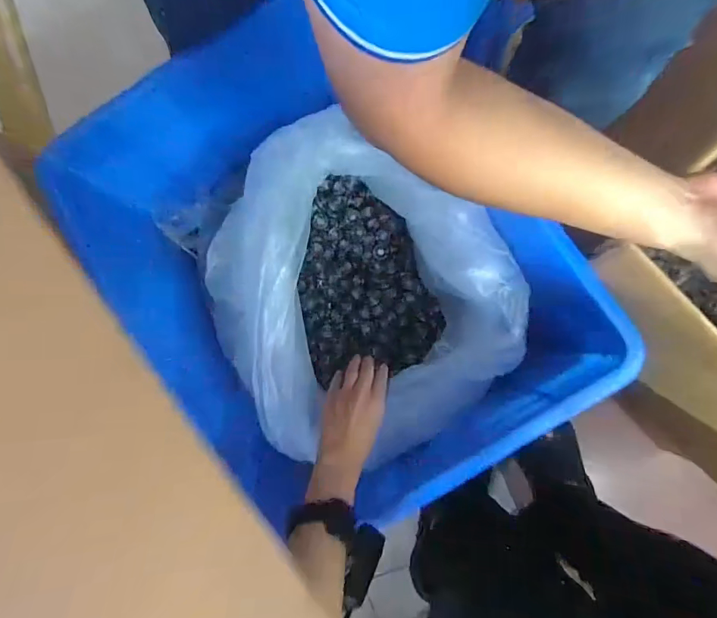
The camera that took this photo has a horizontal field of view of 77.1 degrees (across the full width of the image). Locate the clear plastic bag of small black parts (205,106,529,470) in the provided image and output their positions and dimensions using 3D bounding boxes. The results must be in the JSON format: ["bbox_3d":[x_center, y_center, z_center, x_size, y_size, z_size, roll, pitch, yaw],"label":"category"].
[{"bbox_3d":[0.009,-0.021,0.668,0.376,0.226,0.397,-45,82,2],"label":"clear plastic bag of small black parts"}]

